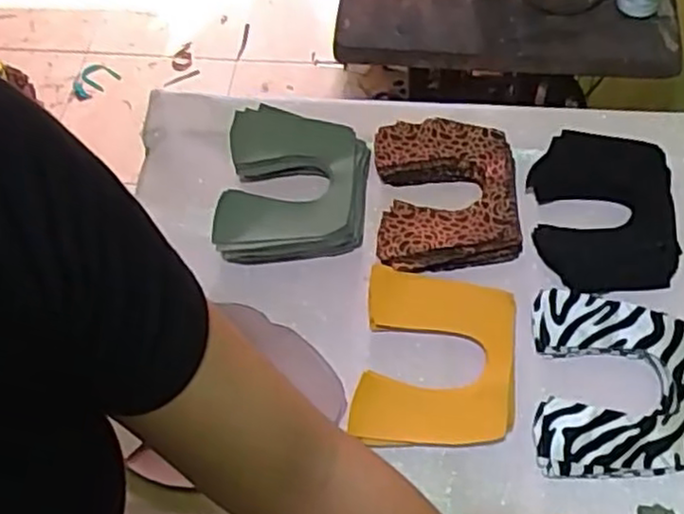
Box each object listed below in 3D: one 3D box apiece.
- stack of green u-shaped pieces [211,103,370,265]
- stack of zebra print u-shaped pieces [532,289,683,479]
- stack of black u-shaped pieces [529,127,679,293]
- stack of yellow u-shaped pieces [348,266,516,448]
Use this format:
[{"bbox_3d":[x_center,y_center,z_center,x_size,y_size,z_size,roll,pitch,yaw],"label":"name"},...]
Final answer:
[{"bbox_3d":[-0.046,-0.070,0.698,0.135,0.043,0.160,2,60,5],"label":"stack of green u-shaped pieces"},{"bbox_3d":[0.224,0.103,0.588,0.129,0.033,0.154,3,60,5],"label":"stack of zebra print u-shaped pieces"},{"bbox_3d":[0.245,-0.041,0.674,0.127,0.027,0.156,2,60,5],"label":"stack of black u-shaped pieces"},{"bbox_3d":[0.080,0.087,0.609,0.126,0.028,0.151,6,61,7],"label":"stack of yellow u-shaped pieces"}]

